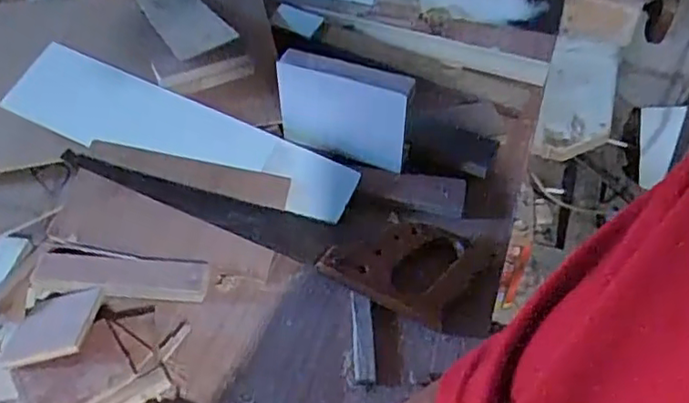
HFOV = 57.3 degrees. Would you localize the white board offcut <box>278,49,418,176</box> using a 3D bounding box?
[{"bbox_3d":[-0.006,-0.098,0.679,0.146,0.116,0.022,15,50,13],"label":"white board offcut"}]

